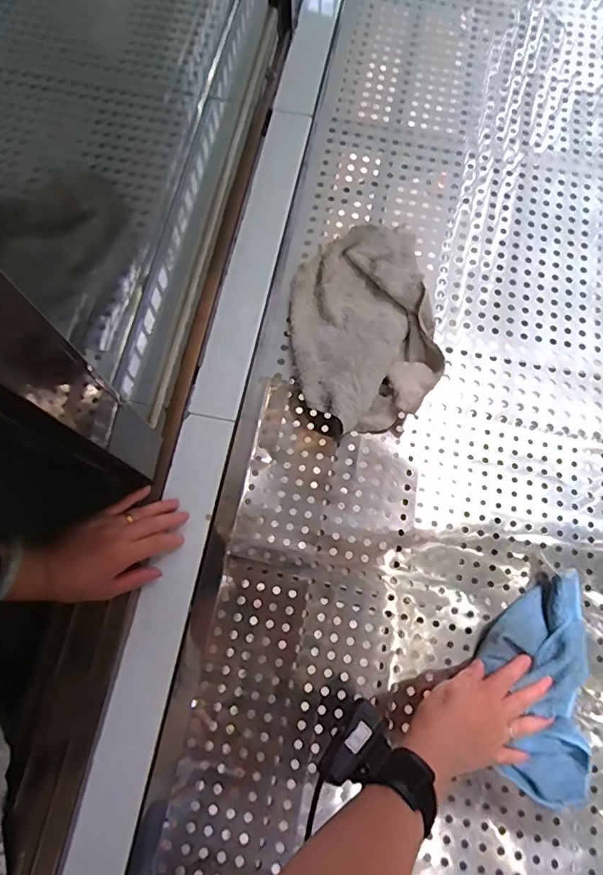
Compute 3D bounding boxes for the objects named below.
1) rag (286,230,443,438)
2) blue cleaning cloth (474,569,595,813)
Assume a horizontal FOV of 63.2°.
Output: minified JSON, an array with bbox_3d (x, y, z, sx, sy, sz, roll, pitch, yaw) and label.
[{"bbox_3d":[0.075,-0.152,0.609,0.171,0.055,0.283,-6,75,-3],"label":"rag"},{"bbox_3d":[0.247,0.260,0.512,0.102,0.034,0.222,-1,80,-1],"label":"blue cleaning cloth"}]

